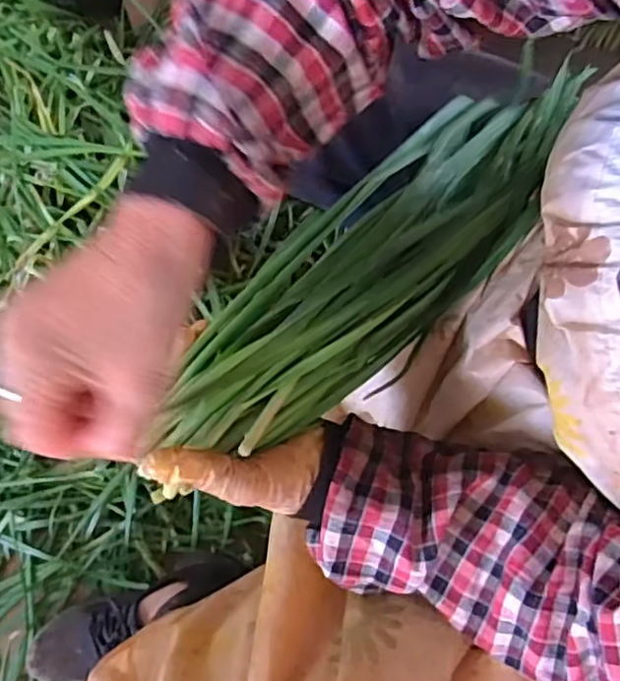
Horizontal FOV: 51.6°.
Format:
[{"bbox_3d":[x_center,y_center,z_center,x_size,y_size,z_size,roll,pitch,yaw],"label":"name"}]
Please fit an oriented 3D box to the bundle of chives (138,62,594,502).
[{"bbox_3d":[0.057,-0.061,0.419,0.106,0.044,0.373,44,70,12],"label":"bundle of chives"}]

